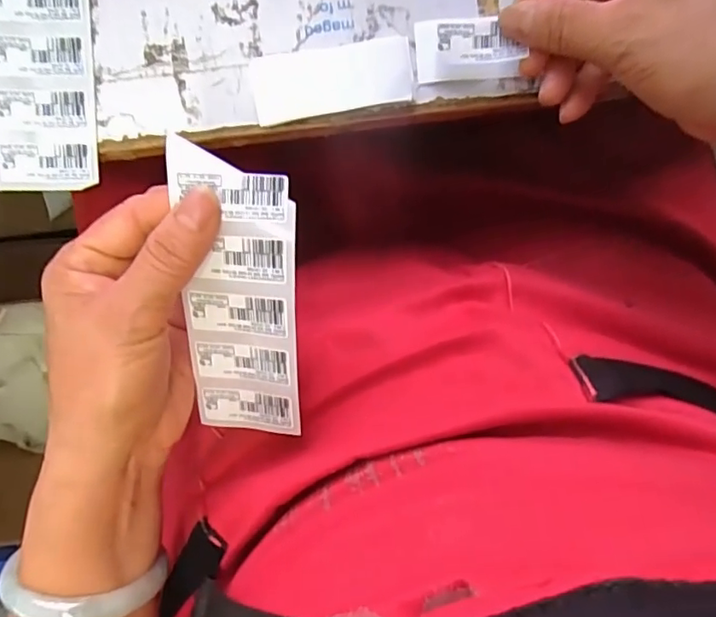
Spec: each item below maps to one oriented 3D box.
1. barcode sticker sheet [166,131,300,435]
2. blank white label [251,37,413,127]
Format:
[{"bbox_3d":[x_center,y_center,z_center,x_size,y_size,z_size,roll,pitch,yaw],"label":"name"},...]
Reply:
[{"bbox_3d":[-0.051,-0.002,0.244,0.050,0.010,0.132,5,115,9],"label":"barcode sticker sheet"},{"bbox_3d":[-0.013,-0.116,0.280,0.078,0.004,0.035,-10,85,-1],"label":"blank white label"}]

